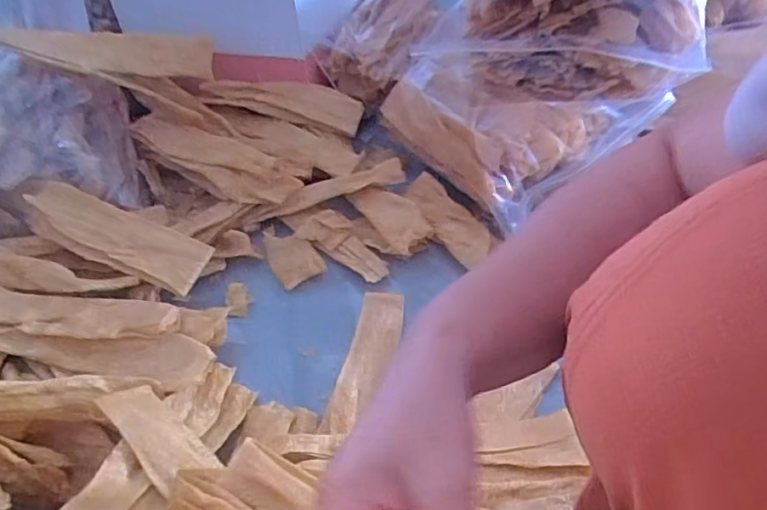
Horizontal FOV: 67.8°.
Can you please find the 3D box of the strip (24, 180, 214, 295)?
[{"bbox_3d":[-0.410,-0.039,0.868,0.327,0.014,0.078,23,71,15],"label":"strip"}]

